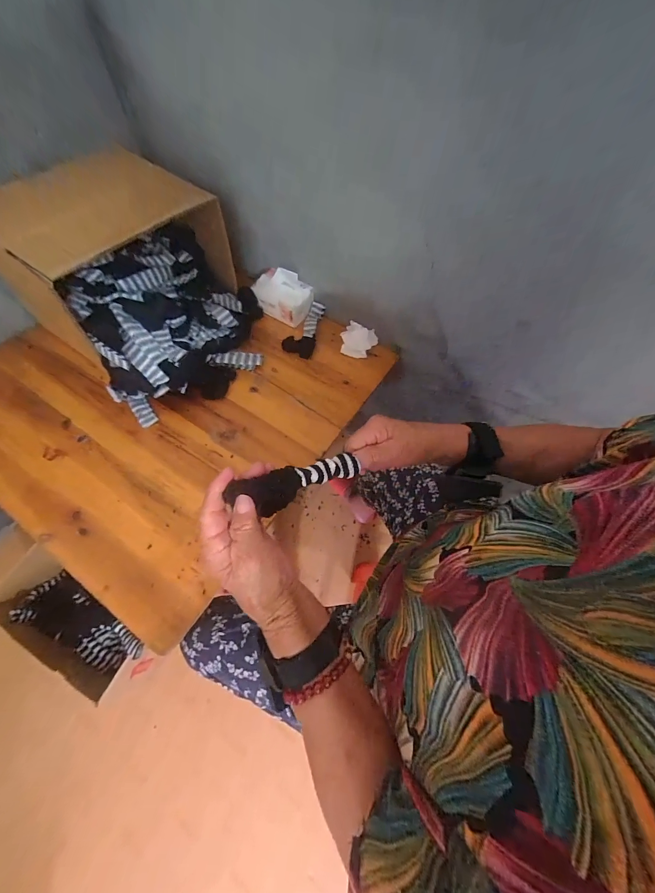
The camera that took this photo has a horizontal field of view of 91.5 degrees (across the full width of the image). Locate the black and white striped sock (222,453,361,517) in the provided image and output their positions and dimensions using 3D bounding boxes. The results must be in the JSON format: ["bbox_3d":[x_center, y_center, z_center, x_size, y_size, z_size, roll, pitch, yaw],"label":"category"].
[{"bbox_3d":[-0.029,0.037,0.328,0.140,0.031,0.035,-15,64,-24],"label":"black and white striped sock"}]

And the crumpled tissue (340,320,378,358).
[{"bbox_3d":[0.074,-0.259,0.778,0.088,0.043,0.076,21,63,7],"label":"crumpled tissue"}]

